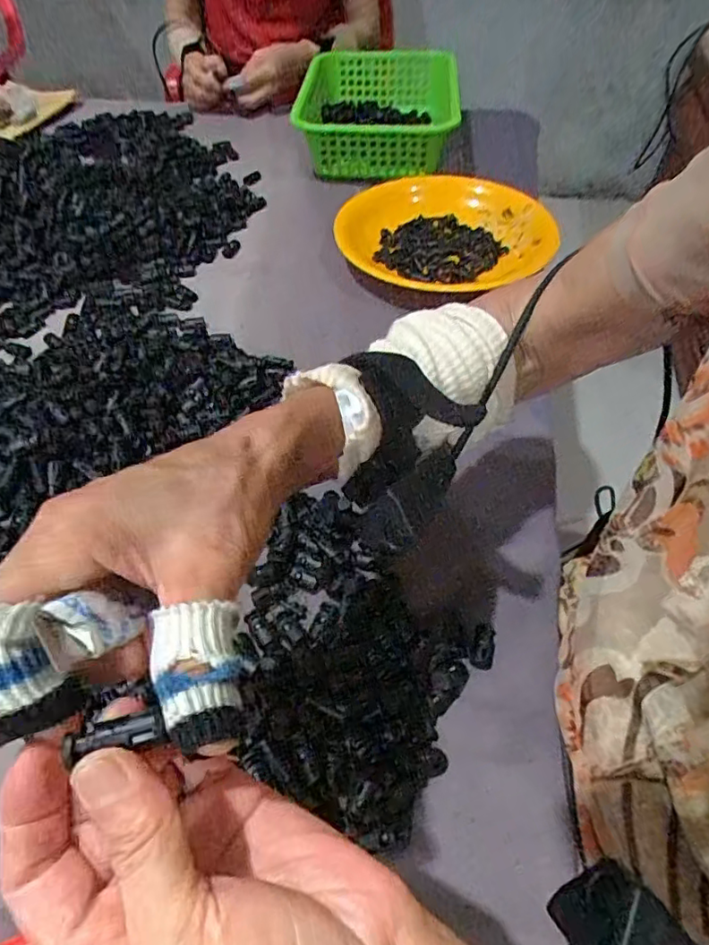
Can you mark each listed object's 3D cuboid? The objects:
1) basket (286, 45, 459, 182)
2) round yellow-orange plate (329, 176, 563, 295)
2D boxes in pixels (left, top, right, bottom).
[{"bbox_3d":[0.036,-0.540,0.852,0.215,0.078,0.332,1,51,2],"label":"basket"},{"bbox_3d":[0.101,-0.279,0.668,0.234,0.040,0.214,-1,50,1],"label":"round yellow-orange plate"}]

